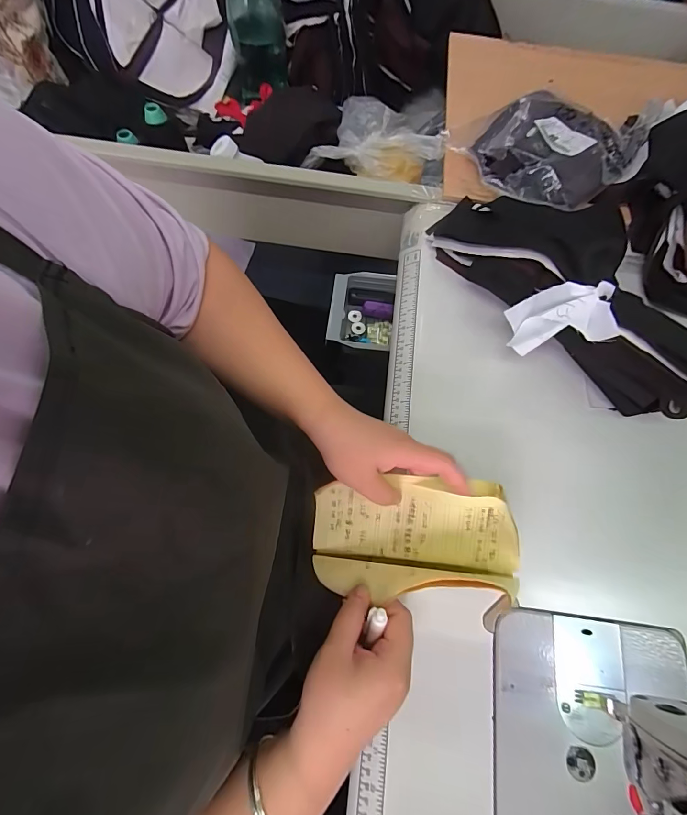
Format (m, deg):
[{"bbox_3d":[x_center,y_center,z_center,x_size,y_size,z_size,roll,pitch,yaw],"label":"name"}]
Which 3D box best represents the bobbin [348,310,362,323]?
[{"bbox_3d":[0.017,-0.136,0.554,0.020,0.007,0.018,-7,72,-5],"label":"bobbin"}]

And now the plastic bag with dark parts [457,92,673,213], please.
[{"bbox_3d":[0.310,-0.375,0.523,0.270,0.056,0.187,-43,73,-14],"label":"plastic bag with dark parts"}]

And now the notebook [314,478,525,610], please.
[{"bbox_3d":[0.058,0.117,0.338,0.181,0.067,0.097,-7,67,15],"label":"notebook"}]

